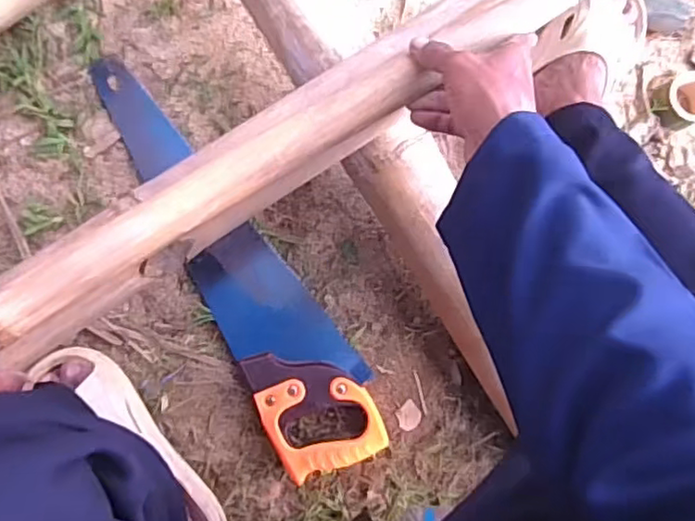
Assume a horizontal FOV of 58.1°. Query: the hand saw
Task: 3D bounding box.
[{"bbox_3d":[-0.113,-0.002,0.697,0.128,0.036,0.522,-27,90,-11],"label":"hand saw"}]

